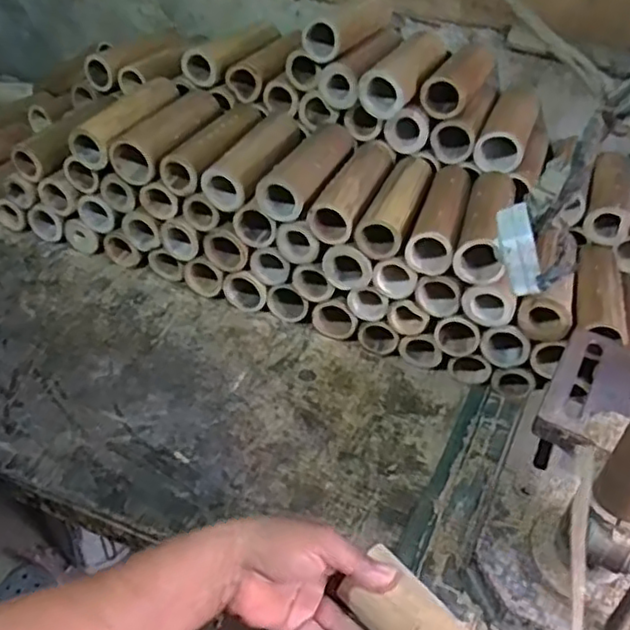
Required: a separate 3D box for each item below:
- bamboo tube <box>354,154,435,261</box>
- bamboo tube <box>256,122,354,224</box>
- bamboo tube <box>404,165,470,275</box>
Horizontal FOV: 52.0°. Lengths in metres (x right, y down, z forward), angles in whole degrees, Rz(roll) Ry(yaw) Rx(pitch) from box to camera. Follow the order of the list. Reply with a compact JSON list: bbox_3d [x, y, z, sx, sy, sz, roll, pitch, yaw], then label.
[{"bbox_3d":[0.102,-0.134,0.766,0.052,0.047,0.185,19,43,14],"label":"bamboo tube"},{"bbox_3d":[-0.002,-0.182,0.793,0.061,0.051,0.184,19,43,14],"label":"bamboo tube"},{"bbox_3d":[0.153,-0.121,0.757,0.053,0.055,0.181,17,43,12],"label":"bamboo tube"}]

